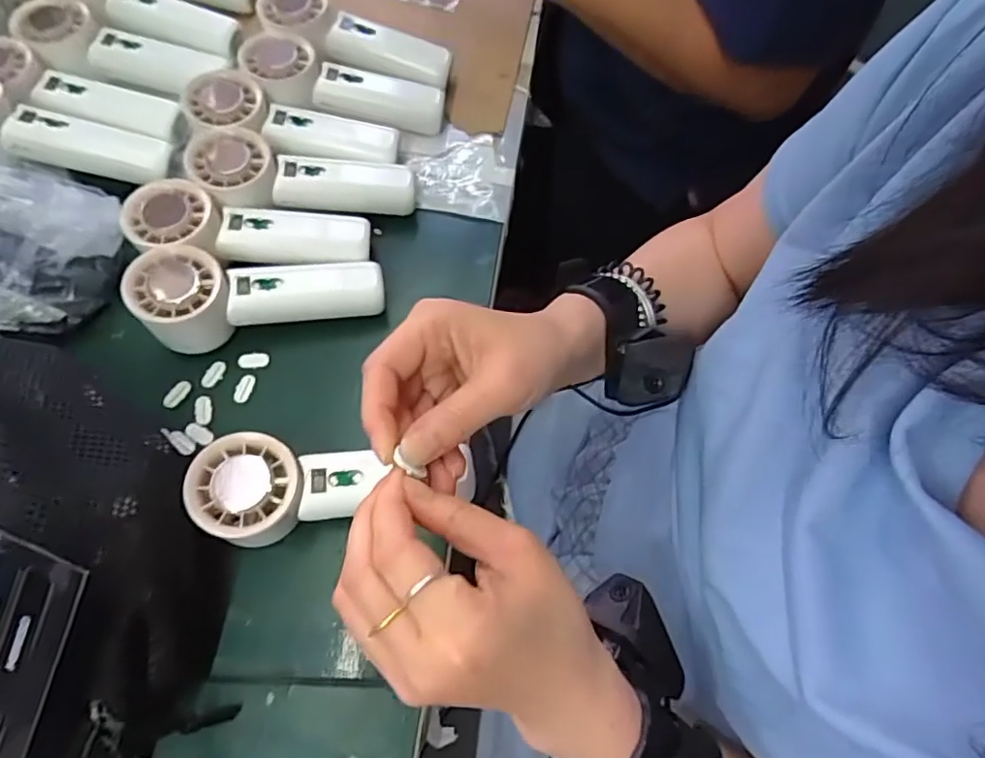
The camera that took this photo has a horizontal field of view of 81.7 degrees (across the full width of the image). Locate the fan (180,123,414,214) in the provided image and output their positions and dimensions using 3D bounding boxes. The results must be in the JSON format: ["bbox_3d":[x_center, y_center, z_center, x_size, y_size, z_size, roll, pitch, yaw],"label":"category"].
[{"bbox_3d":[-0.139,-0.148,0.424,0.158,0.028,0.054,5,65,-14],"label":"fan"}]

